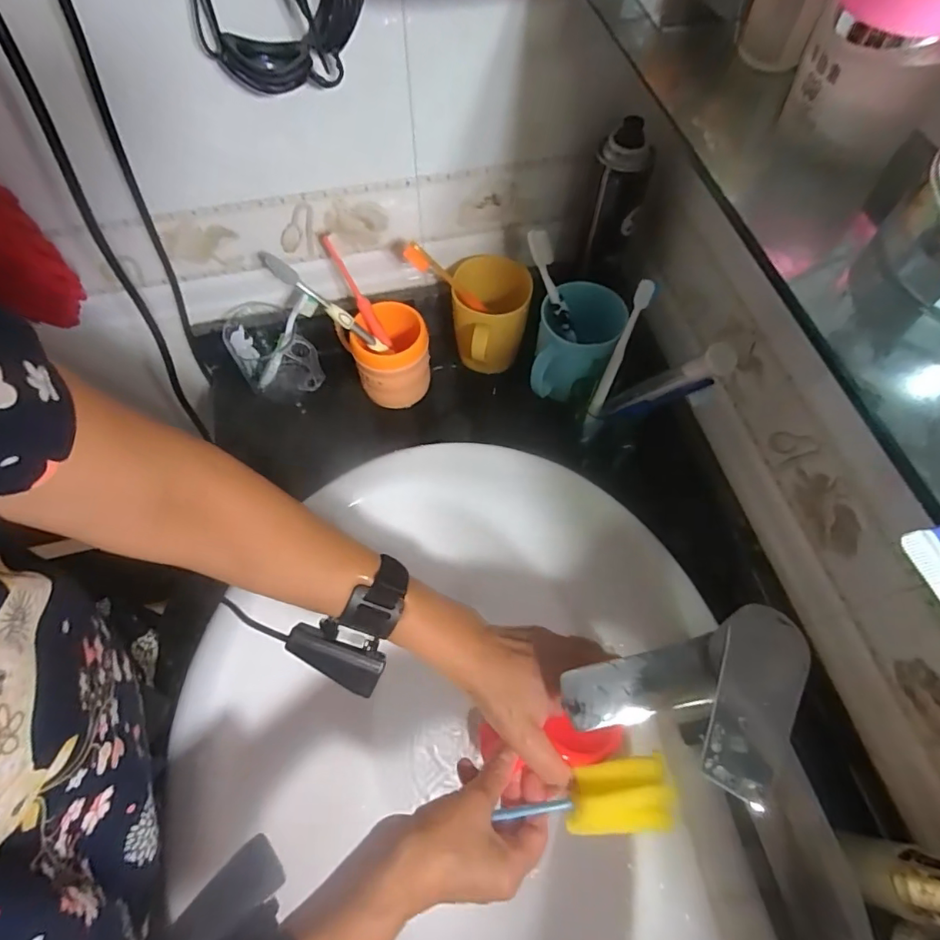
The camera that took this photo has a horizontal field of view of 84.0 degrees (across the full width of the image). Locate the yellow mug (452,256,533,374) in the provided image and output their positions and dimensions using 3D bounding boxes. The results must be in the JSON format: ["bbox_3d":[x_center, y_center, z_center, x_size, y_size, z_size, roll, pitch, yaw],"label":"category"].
[{"bbox_3d":[0.021,-0.157,0.569,0.078,0.093,0.111,6,64,3],"label":"yellow mug"}]

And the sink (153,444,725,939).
[{"bbox_3d":[-0.013,0.247,0.480,0.434,0.146,0.527,-2,64,-2],"label":"sink"}]

